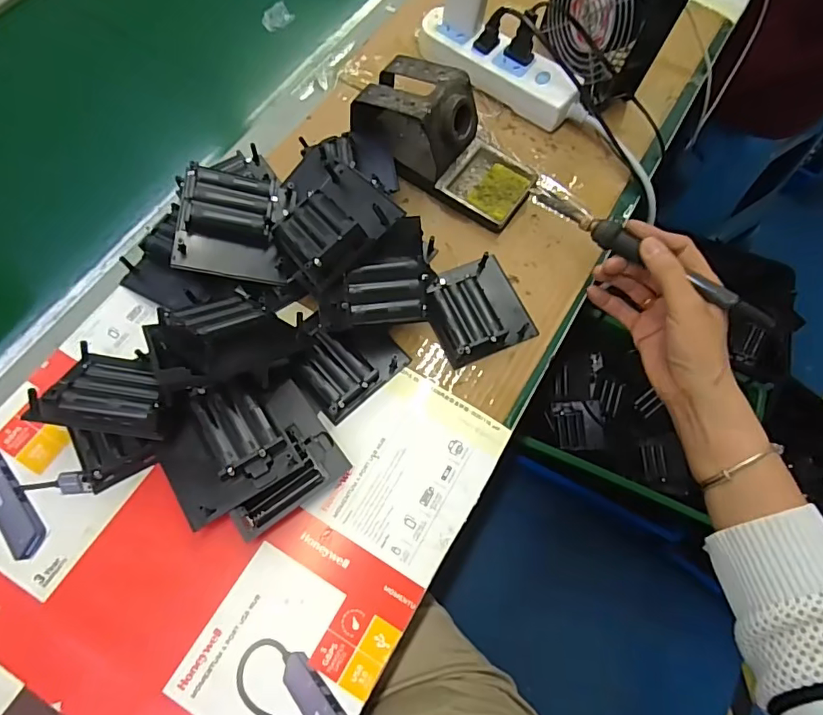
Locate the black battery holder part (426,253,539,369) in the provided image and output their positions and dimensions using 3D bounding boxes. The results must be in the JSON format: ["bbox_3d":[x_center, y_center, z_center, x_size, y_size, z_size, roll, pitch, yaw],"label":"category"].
[{"bbox_3d":[0.051,-0.041,0.413,0.083,0.021,0.078,-23,72,-13],"label":"black battery holder part"}]

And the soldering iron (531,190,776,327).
[{"bbox_3d":[0.181,-0.082,0.403,0.205,0.014,0.017,37,70,19],"label":"soldering iron"}]

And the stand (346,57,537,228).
[{"bbox_3d":[0.030,-0.186,0.442,0.160,0.077,0.081,29,69,7],"label":"stand"}]

